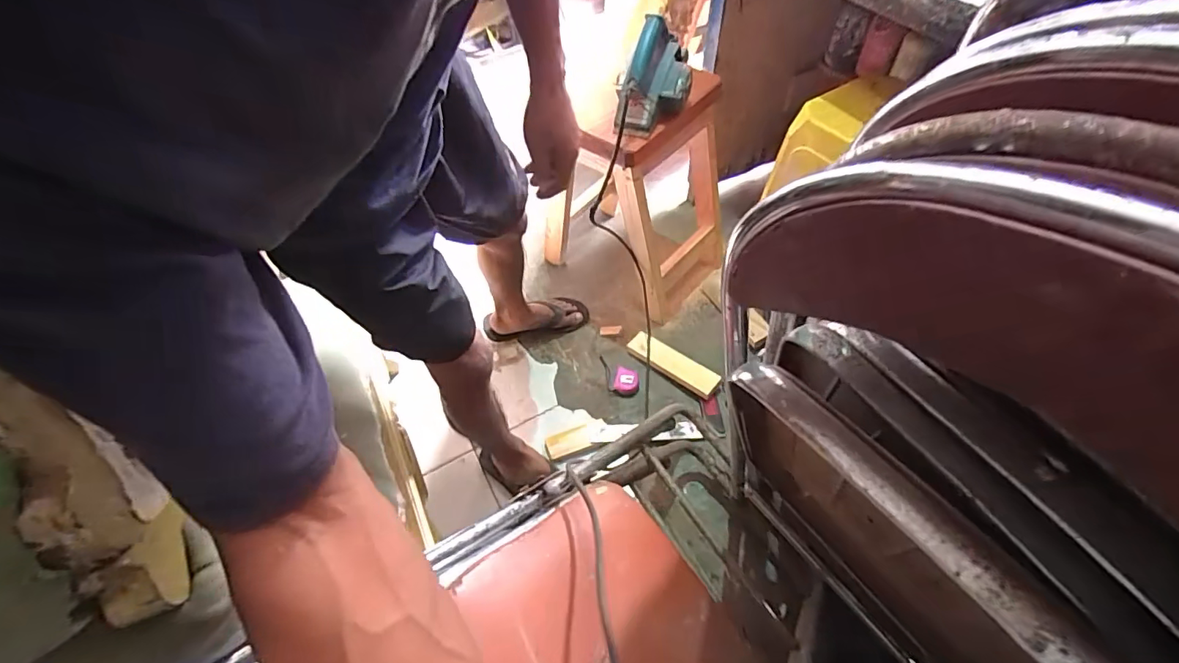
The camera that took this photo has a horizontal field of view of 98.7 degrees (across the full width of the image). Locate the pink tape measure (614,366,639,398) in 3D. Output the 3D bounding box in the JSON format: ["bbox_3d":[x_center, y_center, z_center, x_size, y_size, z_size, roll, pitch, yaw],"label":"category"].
[{"bbox_3d":[0.092,0.126,1.243,0.057,0.051,0.062,-2,54,3],"label":"pink tape measure"}]

